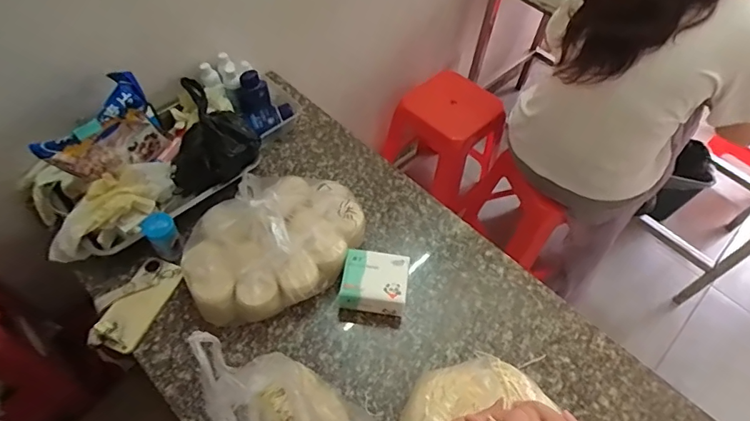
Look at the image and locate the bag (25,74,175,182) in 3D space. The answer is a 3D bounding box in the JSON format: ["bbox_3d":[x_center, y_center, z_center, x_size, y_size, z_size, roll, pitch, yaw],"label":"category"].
[{"bbox_3d":[-0.490,-0.136,0.867,0.079,0.138,0.199,36,60,20],"label":"bag"}]

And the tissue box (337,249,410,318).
[{"bbox_3d":[0.000,0.125,0.822,0.111,0.064,0.088,7,54,1],"label":"tissue box"}]

